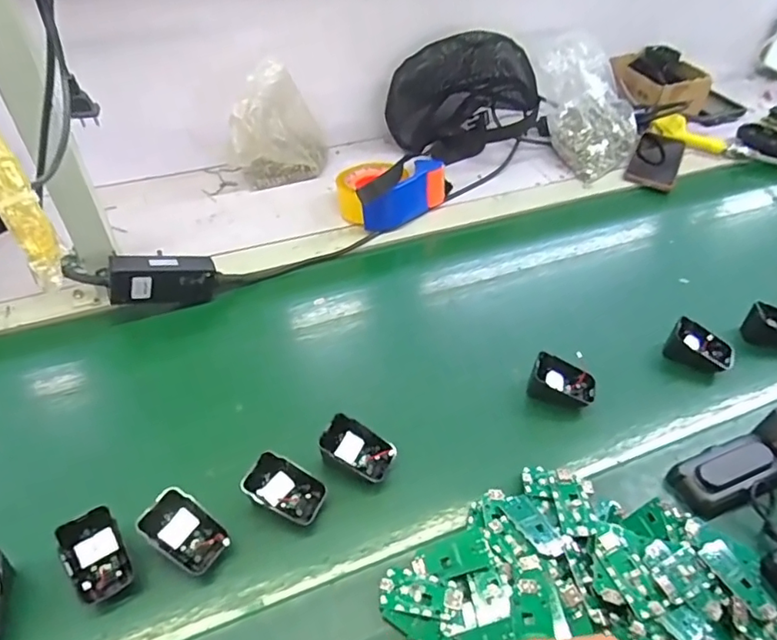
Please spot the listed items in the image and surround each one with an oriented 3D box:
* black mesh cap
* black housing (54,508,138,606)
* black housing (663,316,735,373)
[{"bbox_3d":[0.115,-0.359,0.892,0.218,0.171,0.108,-14,45,-12],"label":"black mesh cap"},{"bbox_3d":[-0.236,0.195,0.446,0.050,0.050,0.064,-28,49,-24],"label":"black housing"},{"bbox_3d":[0.356,0.029,0.623,0.074,0.037,0.046,21,48,23],"label":"black housing"}]

